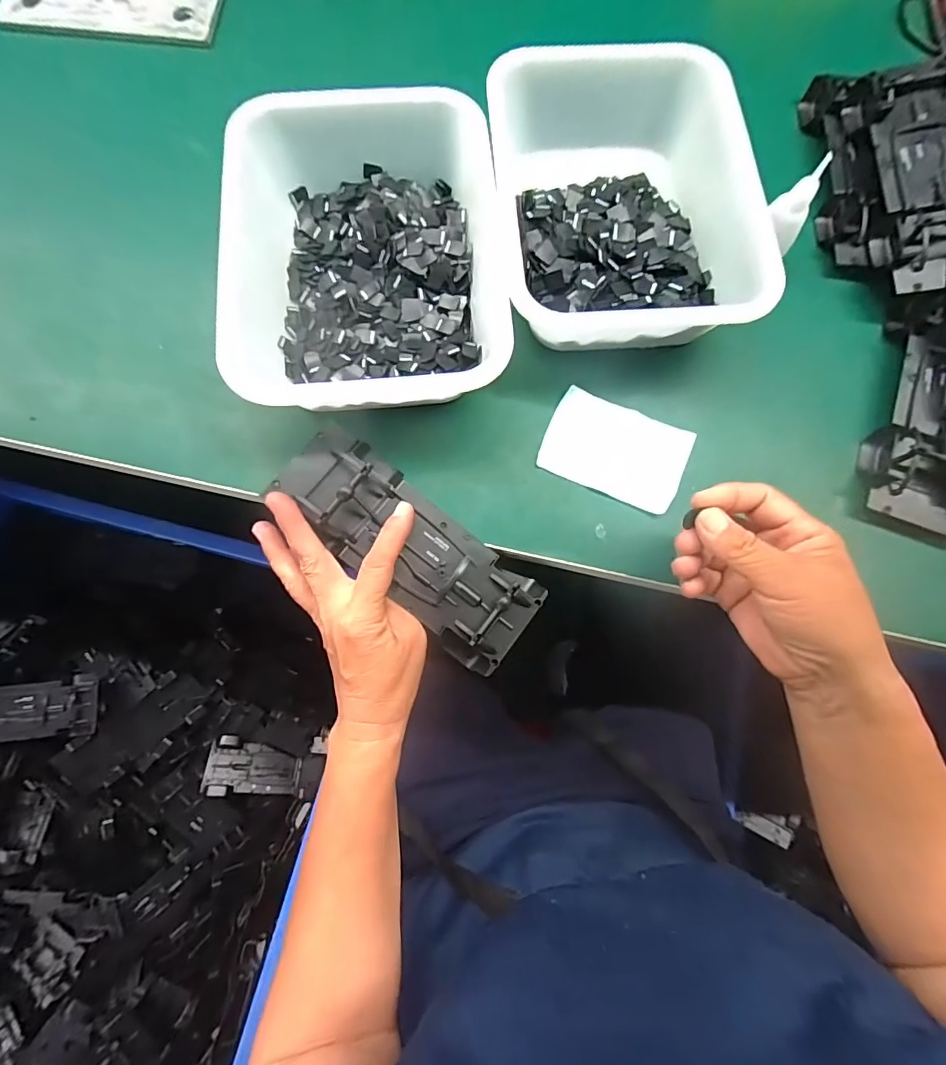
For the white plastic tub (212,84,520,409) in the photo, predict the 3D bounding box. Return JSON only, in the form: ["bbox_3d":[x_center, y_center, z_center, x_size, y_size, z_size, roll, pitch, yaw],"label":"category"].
[{"bbox_3d":[-0.078,-0.208,0.347,0.193,0.061,0.247,-8,78,-2],"label":"white plastic tub"}]

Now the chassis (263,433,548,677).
[{"bbox_3d":[-0.043,0.010,0.323,0.192,0.030,0.070,40,80,-2],"label":"chassis"}]

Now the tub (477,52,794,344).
[{"bbox_3d":[0.109,-0.251,0.361,0.179,0.057,0.231,-6,78,-1],"label":"tub"}]

